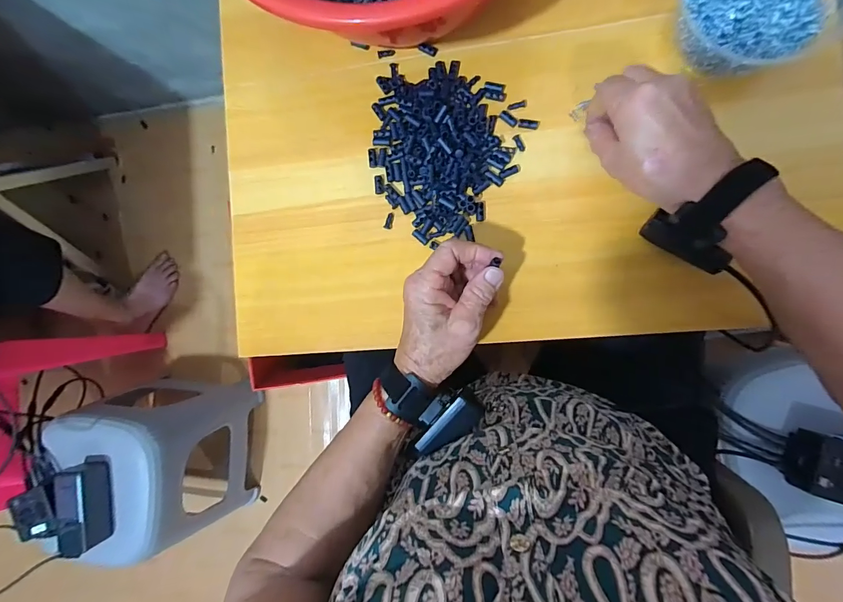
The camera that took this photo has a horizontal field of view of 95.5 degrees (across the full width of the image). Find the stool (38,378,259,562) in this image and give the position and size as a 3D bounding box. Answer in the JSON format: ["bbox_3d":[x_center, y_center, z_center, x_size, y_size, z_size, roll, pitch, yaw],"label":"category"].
[{"bbox_3d":[-0.545,0.328,0.794,0.254,0.294,0.265,3,88,4],"label":"stool"}]

